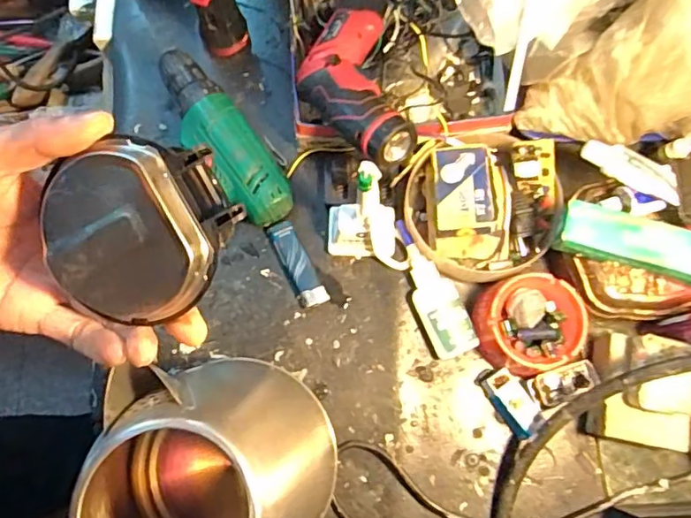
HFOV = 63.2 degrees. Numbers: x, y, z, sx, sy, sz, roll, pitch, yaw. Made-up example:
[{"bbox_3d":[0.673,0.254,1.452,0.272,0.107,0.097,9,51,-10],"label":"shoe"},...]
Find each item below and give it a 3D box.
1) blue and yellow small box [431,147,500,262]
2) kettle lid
[{"bbox_3d":[0.101,-0.051,0.482,0.053,0.029,0.095,-2,77,1],"label":"blue and yellow small box"},{"bbox_3d":[-0.095,-0.013,0.259,0.087,0.015,0.080,0,103,0],"label":"kettle lid"}]

